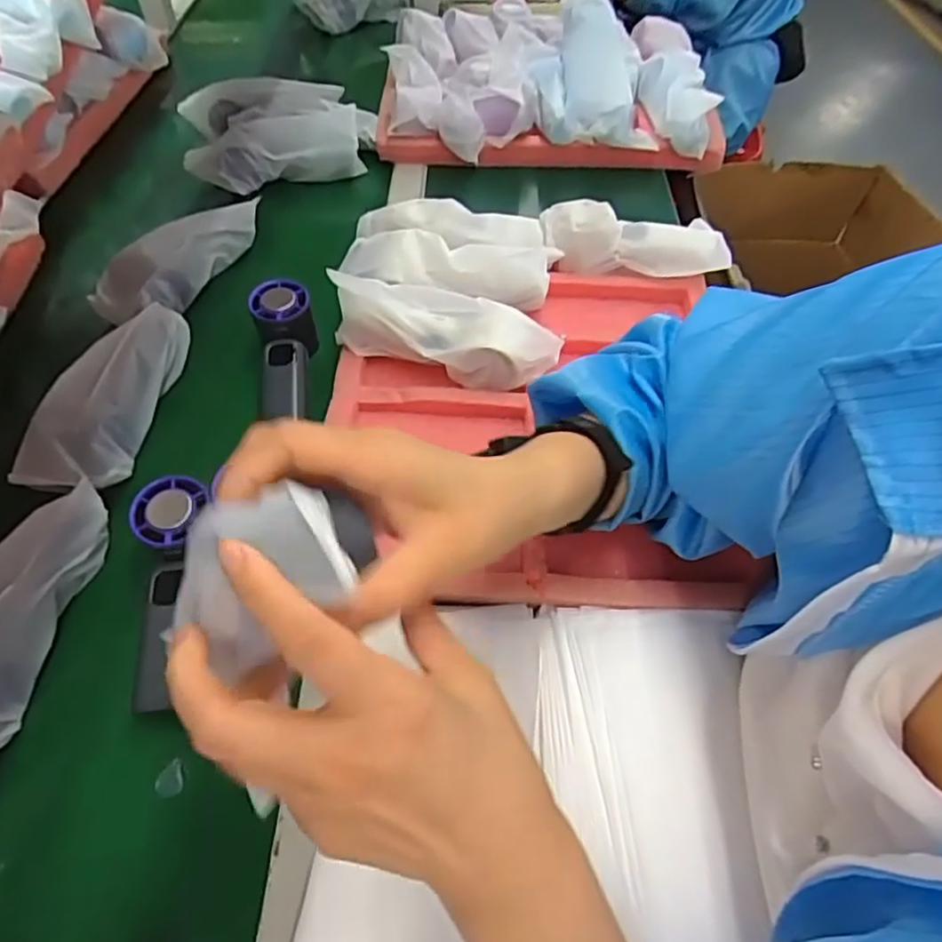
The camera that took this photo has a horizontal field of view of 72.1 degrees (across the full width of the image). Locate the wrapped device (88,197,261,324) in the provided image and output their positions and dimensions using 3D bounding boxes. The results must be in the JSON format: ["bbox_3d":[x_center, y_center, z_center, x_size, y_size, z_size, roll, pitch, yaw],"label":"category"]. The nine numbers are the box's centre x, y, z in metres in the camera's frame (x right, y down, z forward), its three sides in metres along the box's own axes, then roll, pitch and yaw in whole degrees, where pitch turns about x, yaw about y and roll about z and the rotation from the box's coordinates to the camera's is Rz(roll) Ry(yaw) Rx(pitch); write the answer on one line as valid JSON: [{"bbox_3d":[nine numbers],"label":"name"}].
[{"bbox_3d":[-0.281,-0.211,0.639,0.053,0.050,0.188,28,58,19],"label":"wrapped device"}]

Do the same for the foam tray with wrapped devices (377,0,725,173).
[{"bbox_3d":[0.099,-0.522,0.838,0.405,0.113,0.299,4,53,3],"label":"foam tray with wrapped devices"}]

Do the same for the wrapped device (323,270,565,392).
[{"bbox_3d":[-0.021,-0.118,0.539,0.182,0.064,0.063,14,54,11],"label":"wrapped device"}]

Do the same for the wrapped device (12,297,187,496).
[{"bbox_3d":[-0.291,-0.065,0.530,0.067,0.054,0.191,9,53,7],"label":"wrapped device"}]

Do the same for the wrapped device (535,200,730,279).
[{"bbox_3d":[0.156,-0.224,0.621,0.170,0.041,0.068,10,54,7],"label":"wrapped device"}]

